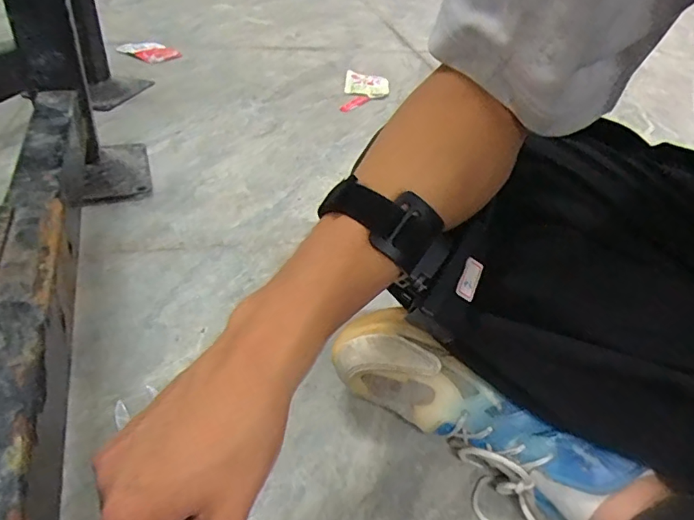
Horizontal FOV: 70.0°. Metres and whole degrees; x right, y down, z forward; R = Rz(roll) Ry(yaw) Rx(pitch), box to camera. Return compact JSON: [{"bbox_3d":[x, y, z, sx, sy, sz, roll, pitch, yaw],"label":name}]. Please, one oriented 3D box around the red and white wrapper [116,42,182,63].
[{"bbox_3d":[-0.424,-0.446,1.066,0.113,0.020,0.110,3,38,-2],"label":"red and white wrapper"}]

